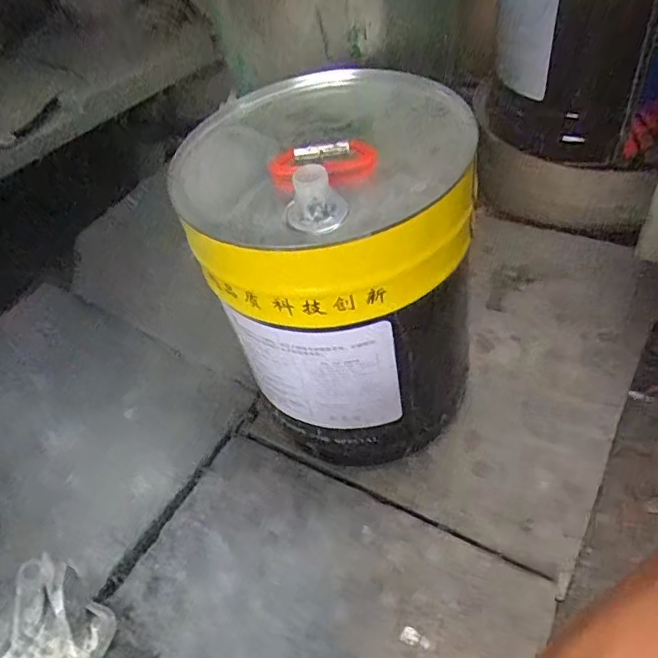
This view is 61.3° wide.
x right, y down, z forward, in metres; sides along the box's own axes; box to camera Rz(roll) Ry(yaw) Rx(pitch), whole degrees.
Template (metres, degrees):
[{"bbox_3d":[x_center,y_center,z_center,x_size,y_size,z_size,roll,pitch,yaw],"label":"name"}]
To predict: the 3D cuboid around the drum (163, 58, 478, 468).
[{"bbox_3d":[0.008,-0.057,0.583,0.246,0.306,0.259,-14,46,-3],"label":"drum"}]

